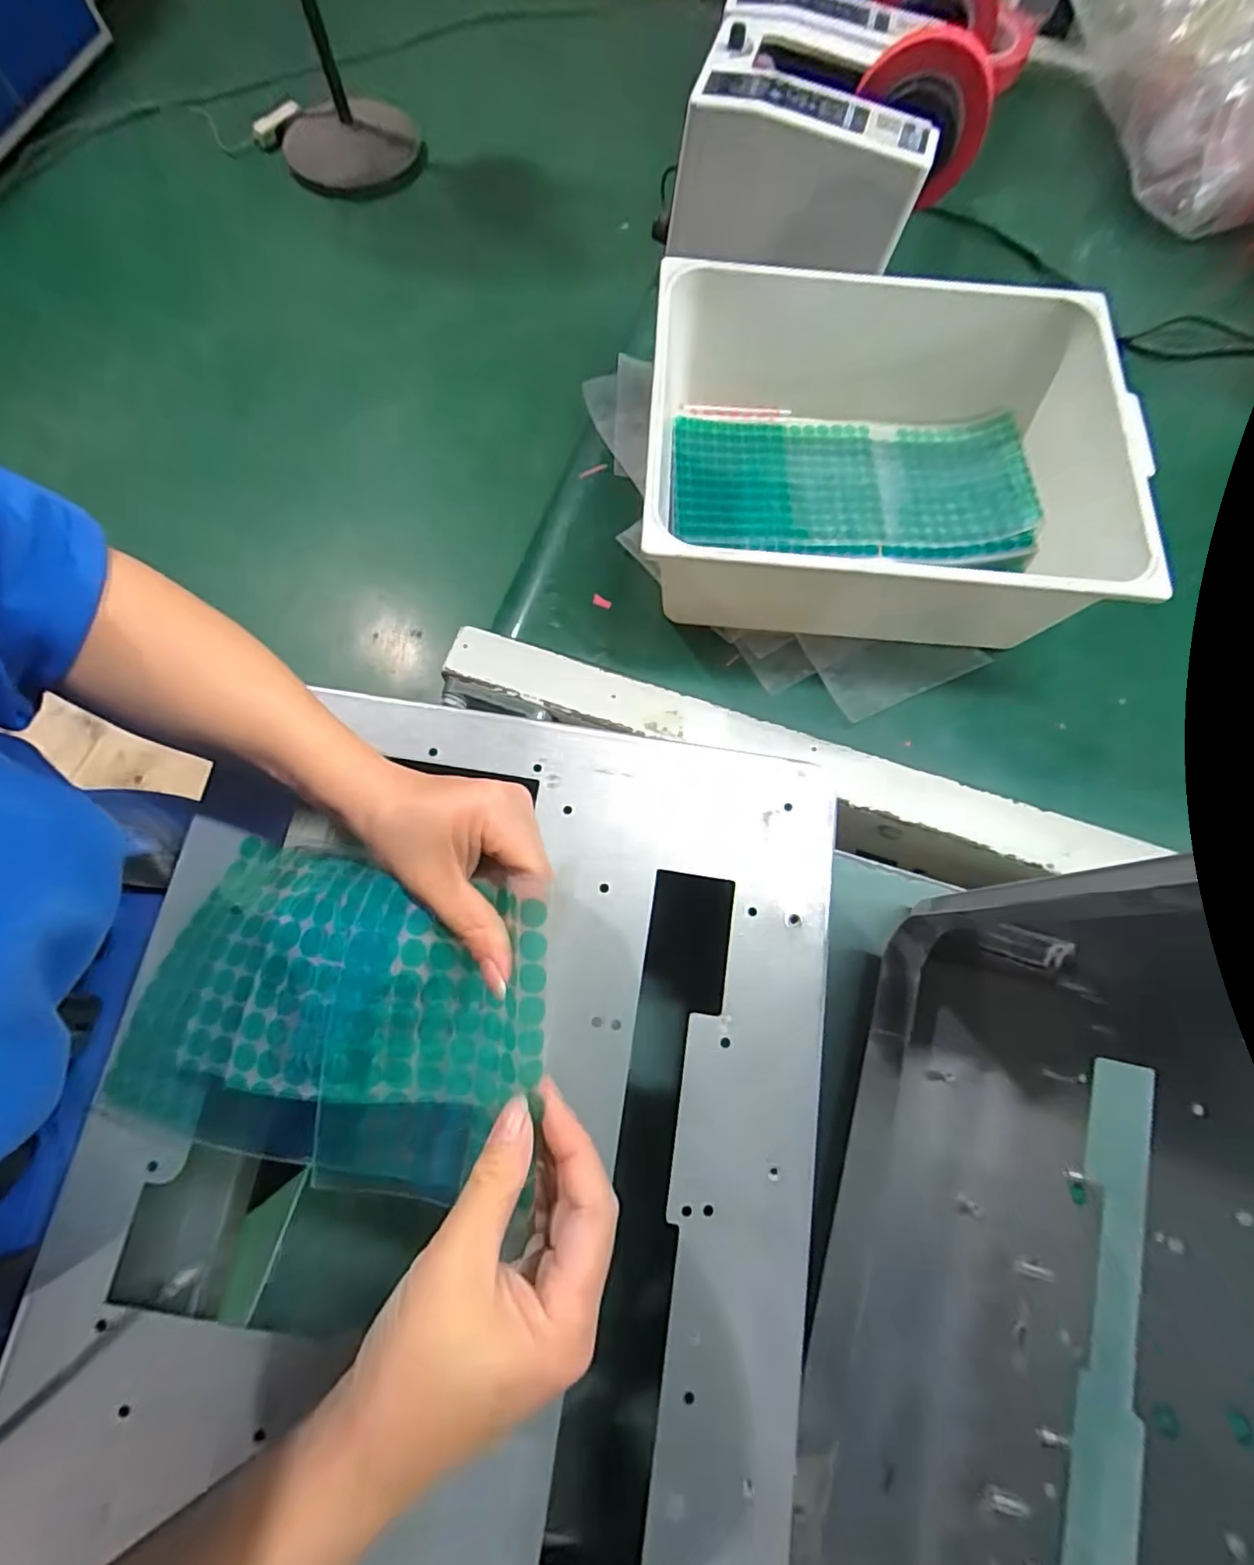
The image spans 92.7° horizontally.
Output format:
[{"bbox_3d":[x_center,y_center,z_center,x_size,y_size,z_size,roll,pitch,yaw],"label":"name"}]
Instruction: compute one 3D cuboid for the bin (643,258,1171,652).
[{"bbox_3d":[0.200,-0.260,0.489,0.346,0.116,0.285,4,73,0],"label":"bin"}]

